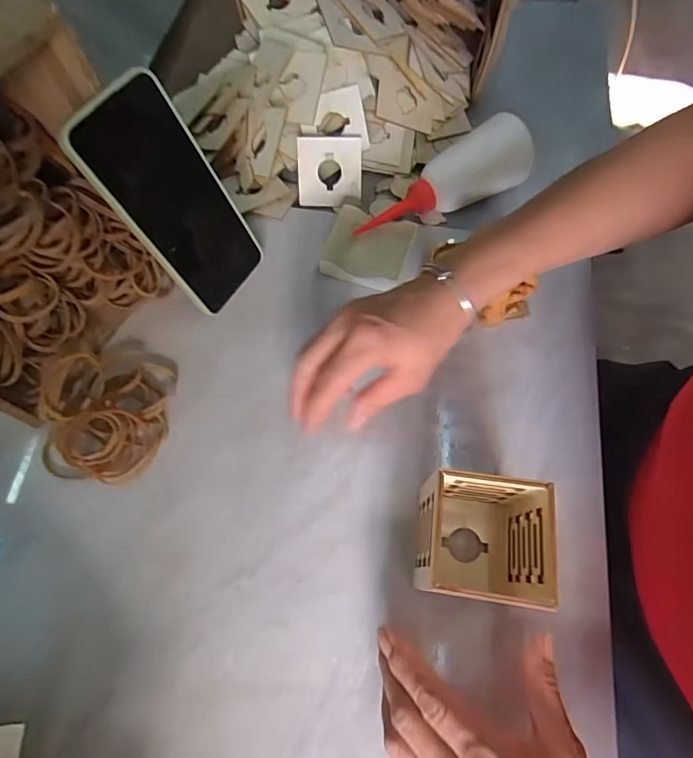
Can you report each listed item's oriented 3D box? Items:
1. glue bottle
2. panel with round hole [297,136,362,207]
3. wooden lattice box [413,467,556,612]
[{"bbox_3d":[0.090,-0.181,0.433,0.178,0.047,0.049,-28,69,3],"label":"glue bottle"},{"bbox_3d":[-0.017,-0.205,0.455,0.063,0.062,0.010,1,27,0],"label":"panel with round hole"},{"bbox_3d":[0.083,0.104,0.294,0.066,0.080,0.065,8,67,4],"label":"wooden lattice box"}]

